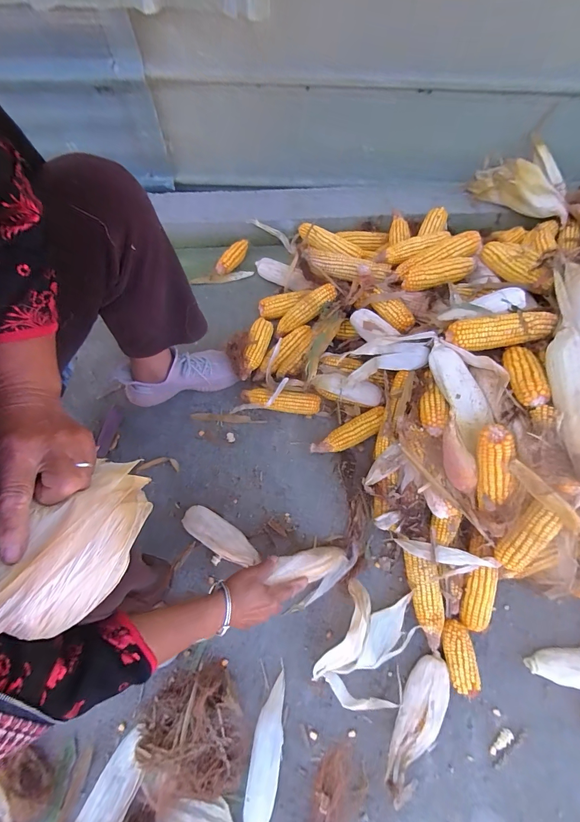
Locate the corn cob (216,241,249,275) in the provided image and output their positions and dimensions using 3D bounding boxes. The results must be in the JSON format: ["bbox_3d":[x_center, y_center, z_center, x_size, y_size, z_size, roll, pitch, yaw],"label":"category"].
[{"bbox_3d":[-0.144,-0.390,0.875,0.037,0.036,0.108,43,88,14],"label":"corn cob"}]

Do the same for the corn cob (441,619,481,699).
[{"bbox_3d":[0.284,0.413,0.587,0.046,0.047,0.102,-5,69,-3],"label":"corn cob"}]

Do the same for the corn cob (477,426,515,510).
[{"bbox_3d":[0.308,0.091,0.522,0.043,0.046,0.138,-7,109,-3],"label":"corn cob"}]

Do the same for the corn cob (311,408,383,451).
[{"bbox_3d":[0.122,0.050,0.714,0.165,0.043,0.049,-26,72,-10],"label":"corn cob"}]

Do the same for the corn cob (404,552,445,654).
[{"bbox_3d":[0.238,0.327,0.608,0.046,0.056,0.157,-8,70,-4],"label":"corn cob"}]

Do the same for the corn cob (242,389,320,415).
[{"bbox_3d":[-0.020,-0.017,0.738,0.164,0.045,0.041,7,69,2],"label":"corn cob"}]

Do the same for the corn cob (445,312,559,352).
[{"bbox_3d":[0.351,-0.135,0.576,0.158,0.046,0.054,-2,69,-2],"label":"corn cob"}]

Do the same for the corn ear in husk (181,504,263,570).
[{"bbox_3d":[-0.128,0.233,0.639,0.154,0.056,0.053,31,72,10],"label":"corn ear in husk"}]

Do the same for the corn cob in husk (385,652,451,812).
[{"bbox_3d":[0.198,0.503,0.552,0.065,0.047,0.214,25,71,8],"label":"corn cob in husk"}]

